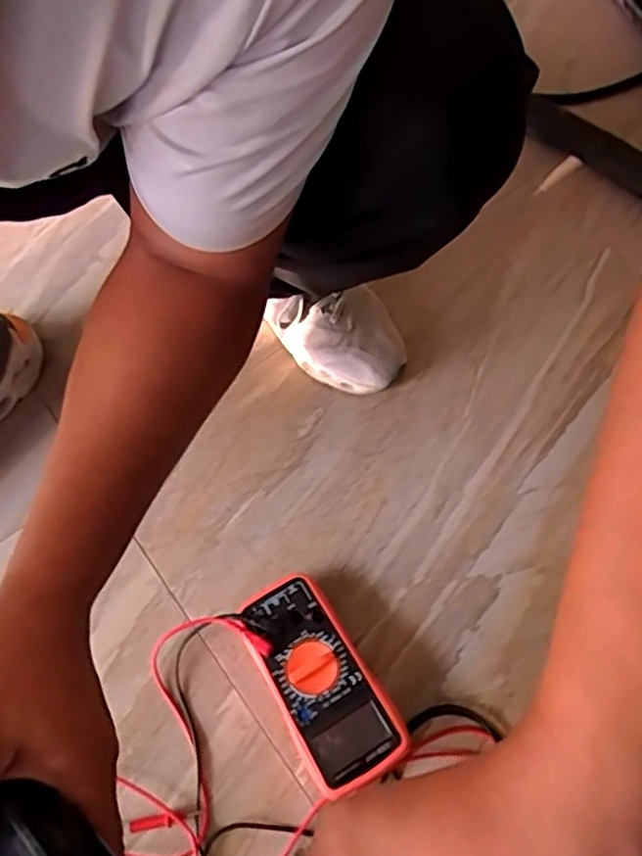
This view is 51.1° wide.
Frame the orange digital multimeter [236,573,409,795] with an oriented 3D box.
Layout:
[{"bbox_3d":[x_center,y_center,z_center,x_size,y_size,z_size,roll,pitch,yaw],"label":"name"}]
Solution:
[{"bbox_3d":[-0.004,0.211,0.571,0.081,0.045,0.172,-31,68,-10],"label":"orange digital multimeter"}]

